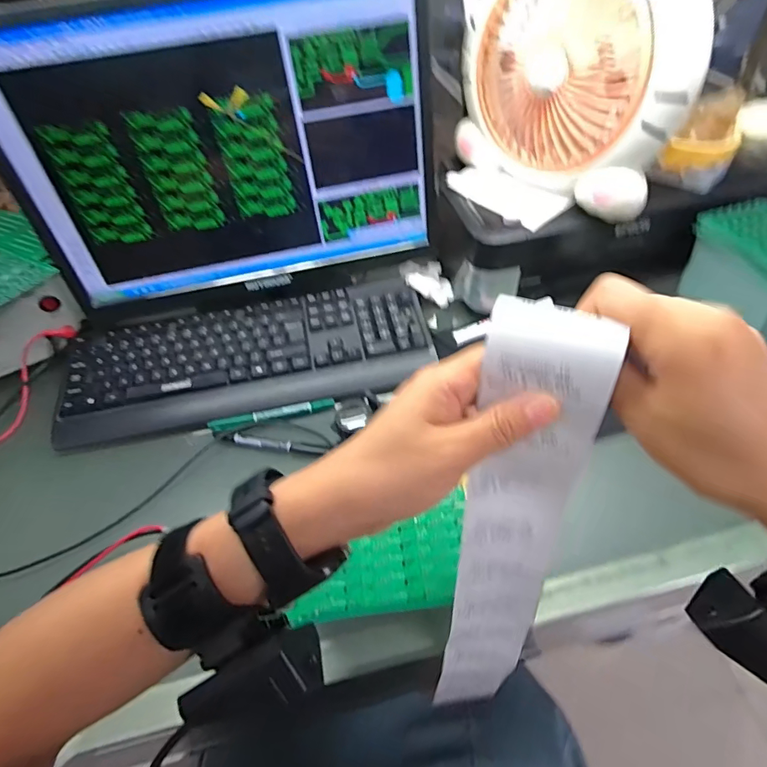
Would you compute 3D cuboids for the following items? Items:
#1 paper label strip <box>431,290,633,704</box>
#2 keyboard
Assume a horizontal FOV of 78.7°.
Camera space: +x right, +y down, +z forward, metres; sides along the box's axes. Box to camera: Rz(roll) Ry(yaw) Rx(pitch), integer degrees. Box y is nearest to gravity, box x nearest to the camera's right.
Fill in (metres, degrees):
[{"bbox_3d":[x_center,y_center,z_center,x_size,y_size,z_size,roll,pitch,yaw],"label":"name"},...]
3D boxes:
[{"bbox_3d":[0.074,0.124,0.300,0.055,0.369,0.021,10,35,14],"label":"paper label strip"},{"bbox_3d":[-0.160,-0.031,0.567,0.426,0.036,0.160,-9,48,-3],"label":"keyboard"}]

